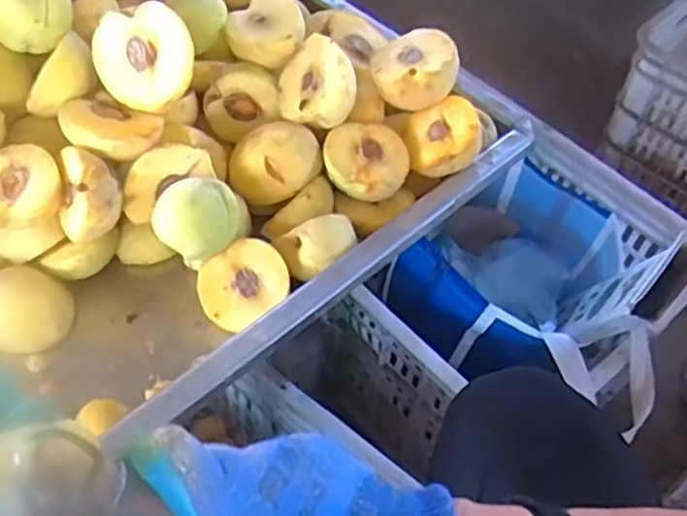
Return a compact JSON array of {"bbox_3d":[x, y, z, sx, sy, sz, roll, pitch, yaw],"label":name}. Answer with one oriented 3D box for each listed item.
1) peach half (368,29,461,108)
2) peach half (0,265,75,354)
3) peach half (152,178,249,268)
[{"bbox_3d":[0.062,-0.159,0.600,0.072,0.036,0.082,-6,45,19],"label":"peach half"},{"bbox_3d":[-0.244,0.039,0.540,0.069,0.036,0.057,-15,53,-16],"label":"peach half"},{"bbox_3d":[-0.109,-0.033,0.534,0.065,0.060,0.039,-35,28,-16],"label":"peach half"}]

